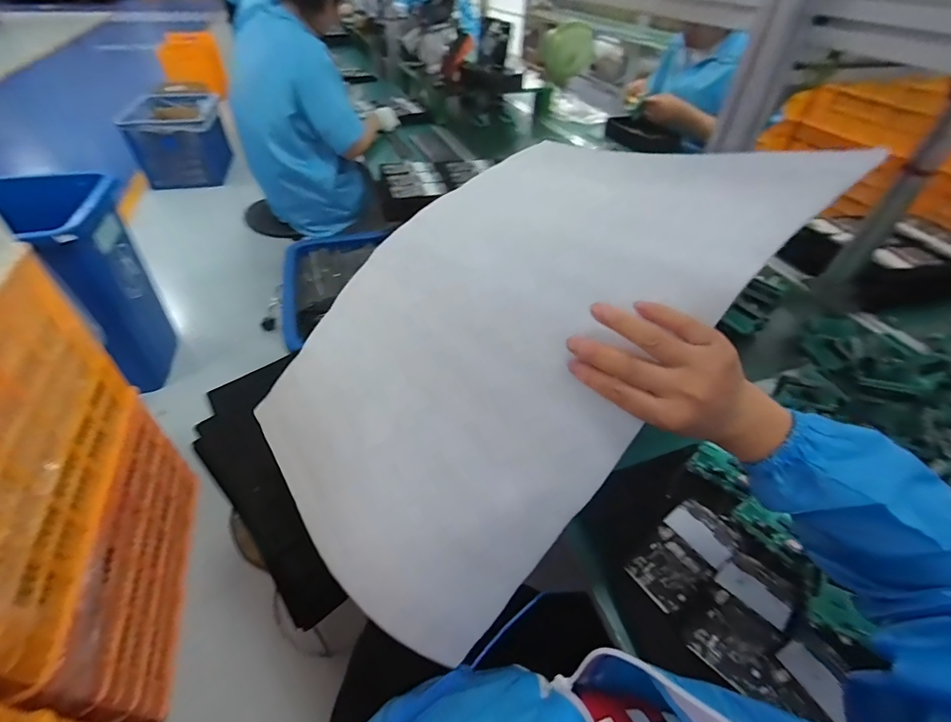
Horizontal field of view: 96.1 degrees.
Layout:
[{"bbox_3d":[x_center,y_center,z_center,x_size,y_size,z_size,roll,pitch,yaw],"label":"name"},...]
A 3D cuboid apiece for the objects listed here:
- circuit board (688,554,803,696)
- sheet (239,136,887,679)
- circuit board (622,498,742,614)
[{"bbox_3d":[0.267,0.255,0.426,0.122,0.009,0.065,-32,52,-31],"label":"circuit board"},{"bbox_3d":[0.015,-0.053,0.451,0.557,0.077,0.393,-50,51,0],"label":"sheet"},{"bbox_3d":[0.229,0.209,0.471,0.129,0.012,0.067,-25,49,-26],"label":"circuit board"}]

